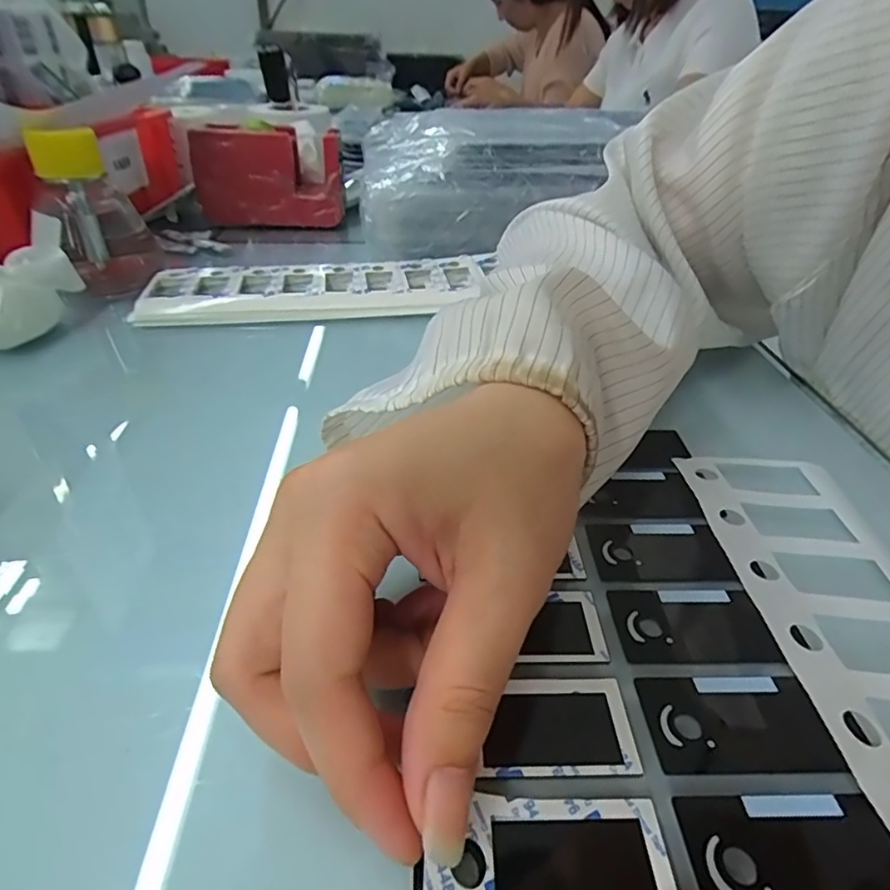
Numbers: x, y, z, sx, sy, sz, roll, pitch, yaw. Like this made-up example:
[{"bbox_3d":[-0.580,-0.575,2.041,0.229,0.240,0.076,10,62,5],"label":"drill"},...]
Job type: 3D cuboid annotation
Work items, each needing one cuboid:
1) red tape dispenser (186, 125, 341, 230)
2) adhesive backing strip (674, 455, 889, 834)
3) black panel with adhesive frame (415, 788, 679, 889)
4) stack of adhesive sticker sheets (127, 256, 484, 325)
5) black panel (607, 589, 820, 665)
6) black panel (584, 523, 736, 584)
[{"bbox_3d":[-0.162,-0.245,0.519,0.131,0.077,0.039,-3,36,-7],"label":"red tape dispenser"},{"bbox_3d":[0.130,0.054,0.183,0.059,0.007,0.175,6,32,2],"label":"adhesive backing strip"},{"bbox_3d":[0.022,0.096,0.130,0.059,0.006,0.028,5,33,-9],"label":"black panel with adhesive frame"},{"bbox_3d":[-0.090,-0.108,0.395,0.228,0.015,0.068,-4,36,-8],"label":"stack of adhesive sticker sheets"},{"bbox_3d":[0.082,0.059,0.186,0.050,0.004,0.027,1,38,-1],"label":"black panel"},{"bbox_3d":[0.080,0.040,0.212,0.049,0.004,0.029,0,36,-2],"label":"black panel"}]

